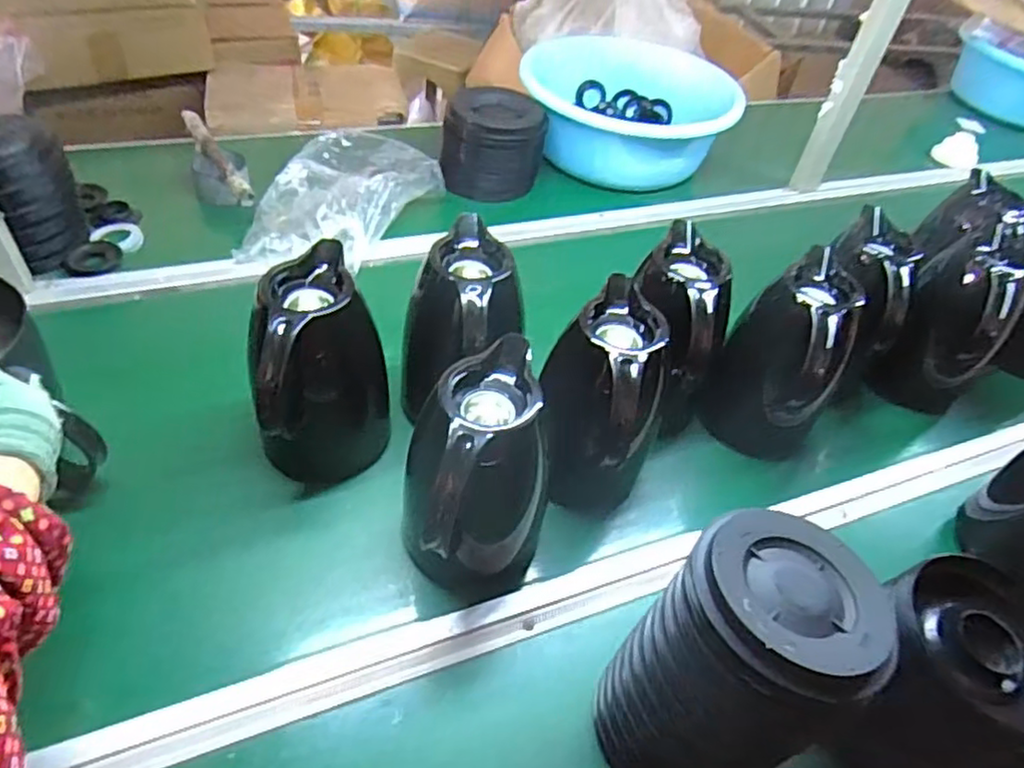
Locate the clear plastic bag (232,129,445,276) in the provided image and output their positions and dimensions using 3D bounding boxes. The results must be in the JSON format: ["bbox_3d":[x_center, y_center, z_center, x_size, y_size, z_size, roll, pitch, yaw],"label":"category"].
[{"bbox_3d":[-0.233,-0.266,0.919,0.235,0.063,0.288,11,49,3],"label":"clear plastic bag"}]

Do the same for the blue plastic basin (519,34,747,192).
[{"bbox_3d":[0.201,-0.484,1.167,0.344,0.117,0.329,4,45,-4],"label":"blue plastic basin"}]

